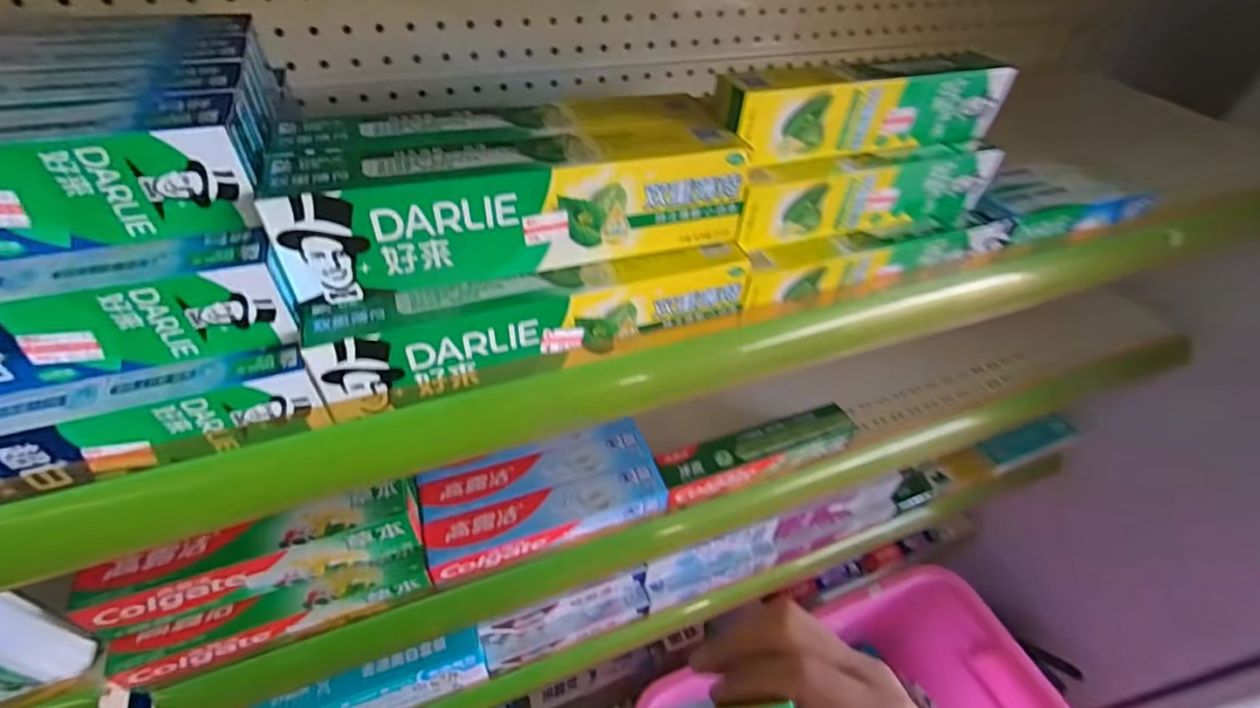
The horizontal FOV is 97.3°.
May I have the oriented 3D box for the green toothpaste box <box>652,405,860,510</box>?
[{"bbox_3d":[0.124,0.095,0.541,0.203,0.033,0.042,-14,49,-18],"label":"green toothpaste box"}]

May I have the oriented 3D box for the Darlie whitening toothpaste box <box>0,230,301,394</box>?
[{"bbox_3d":[-0.249,-0.009,0.224,0.195,0.048,0.030,-14,49,-18],"label":"Darlie whitening toothpaste box"}]

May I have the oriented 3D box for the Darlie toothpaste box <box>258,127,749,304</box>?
[{"bbox_3d":[-0.052,-0.077,0.293,0.230,0.063,0.050,-10,48,-15],"label":"Darlie toothpaste box"}]

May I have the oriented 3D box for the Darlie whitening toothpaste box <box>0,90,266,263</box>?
[{"bbox_3d":[-0.254,-0.060,0.207,0.199,0.047,0.033,-11,48,-16],"label":"Darlie whitening toothpaste box"}]

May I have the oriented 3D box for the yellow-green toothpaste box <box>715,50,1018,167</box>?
[{"bbox_3d":[0.146,-0.154,0.344,0.198,0.047,0.032,-12,48,-17],"label":"yellow-green toothpaste box"}]

